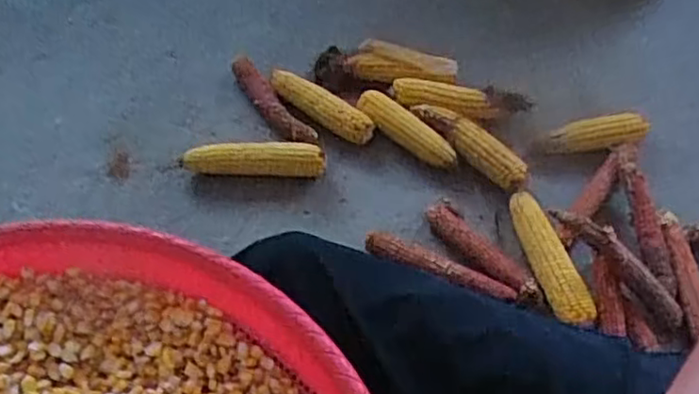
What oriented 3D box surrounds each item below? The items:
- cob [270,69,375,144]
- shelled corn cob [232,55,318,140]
[{"bbox_3d":[-0.043,-0.143,1.043,0.183,0.039,0.036,29,61,20],"label":"cob"},{"bbox_3d":[-0.123,-0.148,1.049,0.038,0.041,0.196,-35,61,-20],"label":"shelled corn cob"}]

